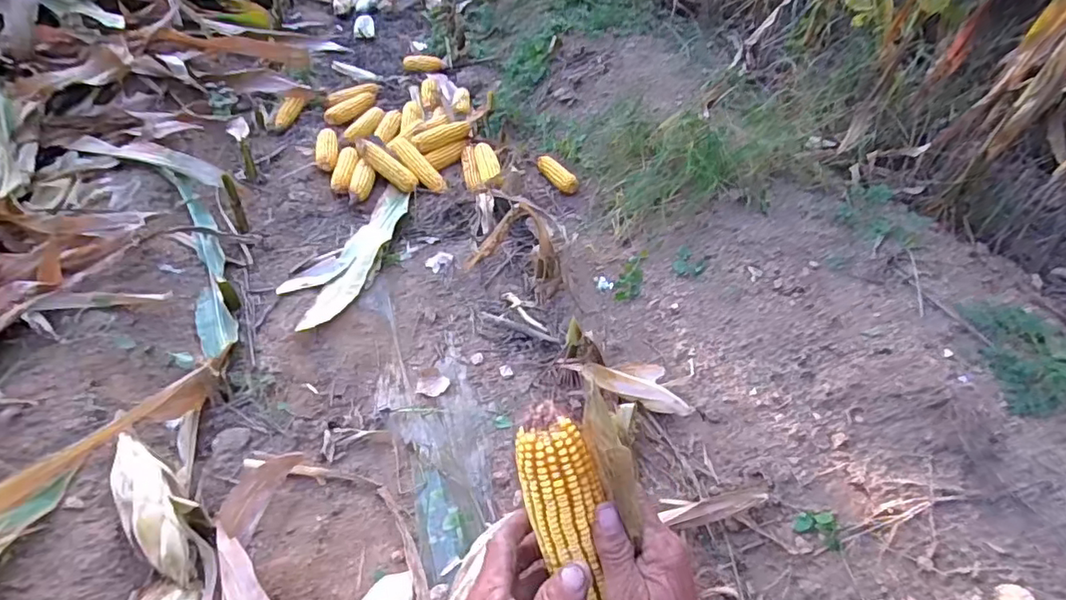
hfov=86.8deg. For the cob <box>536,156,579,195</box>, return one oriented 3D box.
[{"bbox_3d":[0.066,-0.362,1.604,0.060,0.042,0.168,-20,51,-25],"label":"cob"}]

